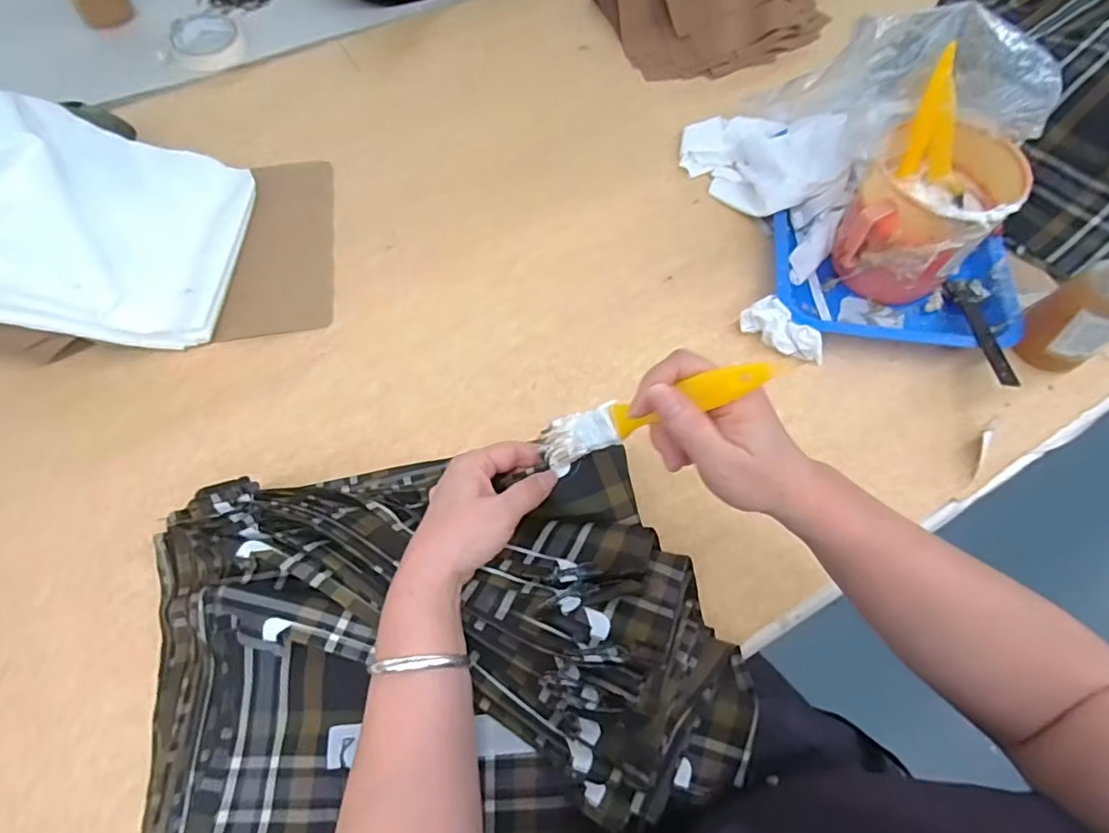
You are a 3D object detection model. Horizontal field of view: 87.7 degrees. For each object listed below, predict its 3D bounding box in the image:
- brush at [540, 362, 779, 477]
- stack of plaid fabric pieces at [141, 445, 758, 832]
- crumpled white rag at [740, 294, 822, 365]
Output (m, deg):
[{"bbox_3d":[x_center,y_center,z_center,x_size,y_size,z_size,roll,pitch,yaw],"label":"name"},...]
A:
[{"bbox_3d":[0.052,-0.001,0.350,0.029,0.179,0.024,26,58,-30],"label":"brush"},{"bbox_3d":[-0.089,0.159,0.388,0.381,0.075,0.323,-22,64,-11],"label":"stack of plaid fabric pieces"},{"bbox_3d":[0.217,-0.082,0.541,0.081,0.012,0.040,30,111,12],"label":"crumpled white rag"}]

